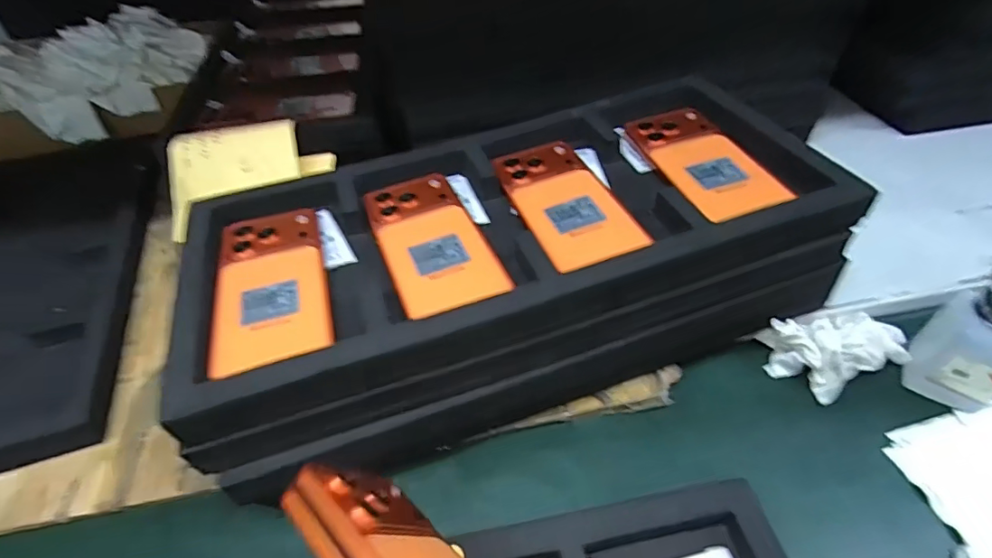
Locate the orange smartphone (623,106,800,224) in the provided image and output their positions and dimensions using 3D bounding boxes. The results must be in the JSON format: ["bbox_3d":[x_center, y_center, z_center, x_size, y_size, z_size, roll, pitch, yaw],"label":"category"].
[{"bbox_3d":[0.173,-0.100,0.433,0.078,0.010,0.155,-15,46,-10],"label":"orange smartphone"}]

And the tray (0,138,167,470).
[{"bbox_3d":[-0.503,-0.004,0.534,0.237,0.040,0.502,-16,46,-11],"label":"tray"}]

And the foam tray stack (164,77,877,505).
[{"bbox_3d":[0.007,-0.014,0.441,0.471,0.133,0.233,-17,46,-12],"label":"foam tray stack"}]

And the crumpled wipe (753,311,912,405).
[{"bbox_3d":[0.286,0.059,0.433,0.101,0.034,0.073,-10,45,-5],"label":"crumpled wipe"}]

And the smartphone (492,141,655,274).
[{"bbox_3d":[0.056,-0.065,0.416,0.079,0.007,0.151,-17,46,-11],"label":"smartphone"}]

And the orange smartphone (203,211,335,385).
[{"bbox_3d":[-0.162,0.003,0.375,0.076,0.010,0.156,-15,46,-10],"label":"orange smartphone"}]

